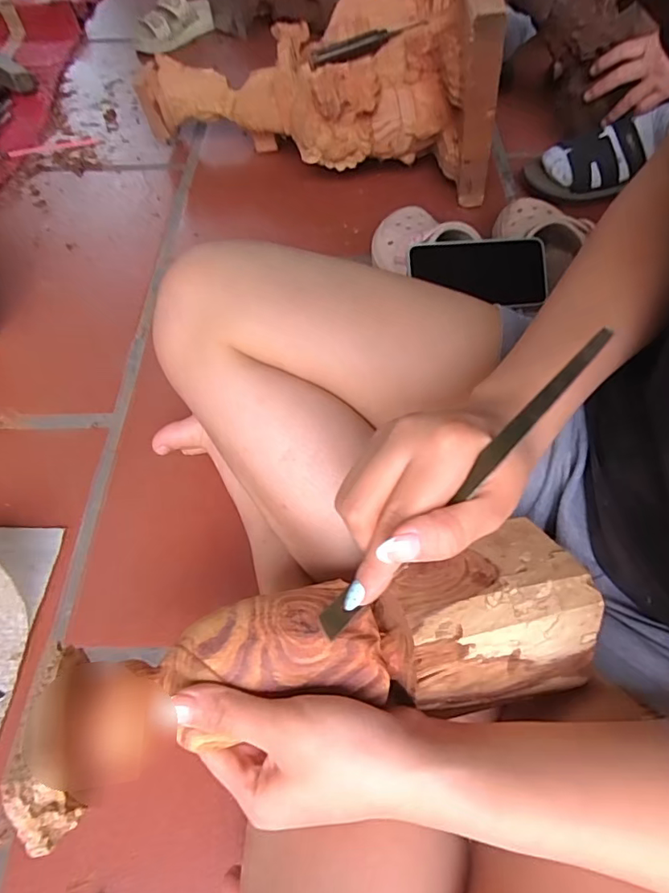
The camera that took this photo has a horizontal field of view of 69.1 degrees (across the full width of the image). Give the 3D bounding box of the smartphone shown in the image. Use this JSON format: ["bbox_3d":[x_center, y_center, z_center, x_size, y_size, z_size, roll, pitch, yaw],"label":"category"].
[{"bbox_3d":[0.167,-0.203,0.570,0.164,0.073,0.011,-2,29,0],"label":"smartphone"}]

